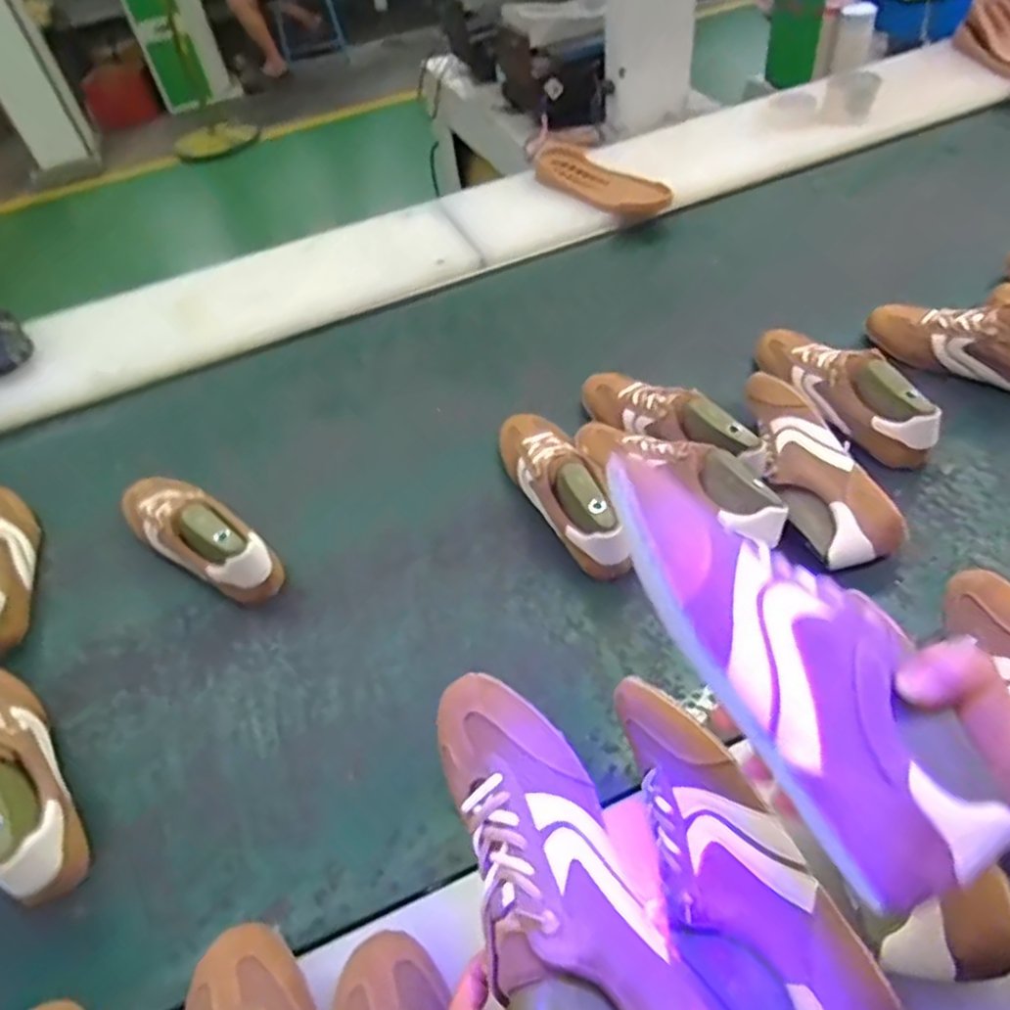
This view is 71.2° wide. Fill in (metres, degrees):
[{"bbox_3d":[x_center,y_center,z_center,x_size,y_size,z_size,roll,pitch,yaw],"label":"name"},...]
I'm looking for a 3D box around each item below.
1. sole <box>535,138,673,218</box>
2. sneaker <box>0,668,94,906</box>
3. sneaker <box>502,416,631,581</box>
[{"bbox_3d":[0.165,-0.586,1.279,0.107,0.037,0.292,-39,61,-22],"label":"sole"},{"bbox_3d":[-0.462,0.241,0.648,0.266,0.105,0.083,37,64,25],"label":"sneaker"},{"bbox_3d":[0.067,-0.031,0.823,0.081,0.088,0.270,-21,43,-11],"label":"sneaker"}]

